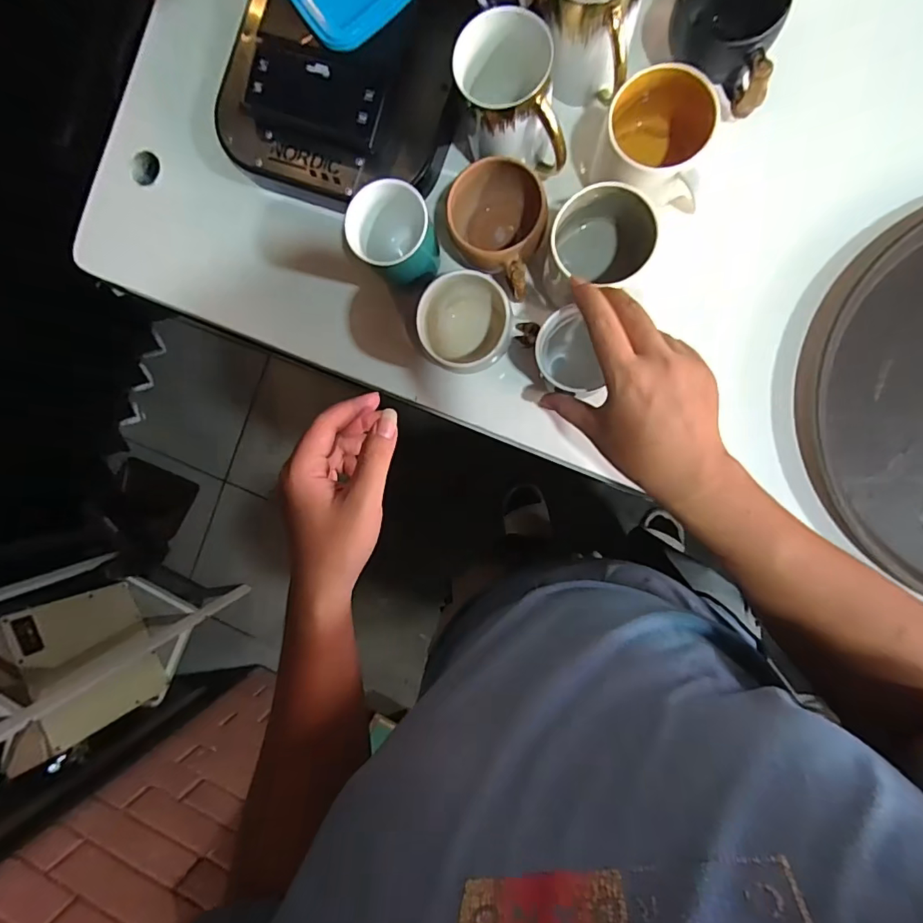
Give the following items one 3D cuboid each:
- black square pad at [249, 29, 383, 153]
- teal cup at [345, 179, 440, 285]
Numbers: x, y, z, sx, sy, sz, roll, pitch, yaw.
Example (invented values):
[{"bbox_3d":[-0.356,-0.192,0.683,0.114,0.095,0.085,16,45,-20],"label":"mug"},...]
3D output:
[{"bbox_3d":[-0.124,-0.315,0.425,0.122,0.025,0.060,22,94,5],"label":"black square pad"},{"bbox_3d":[-0.054,-0.188,0.426,0.069,0.080,0.071,-20,90,7],"label":"teal cup"}]

